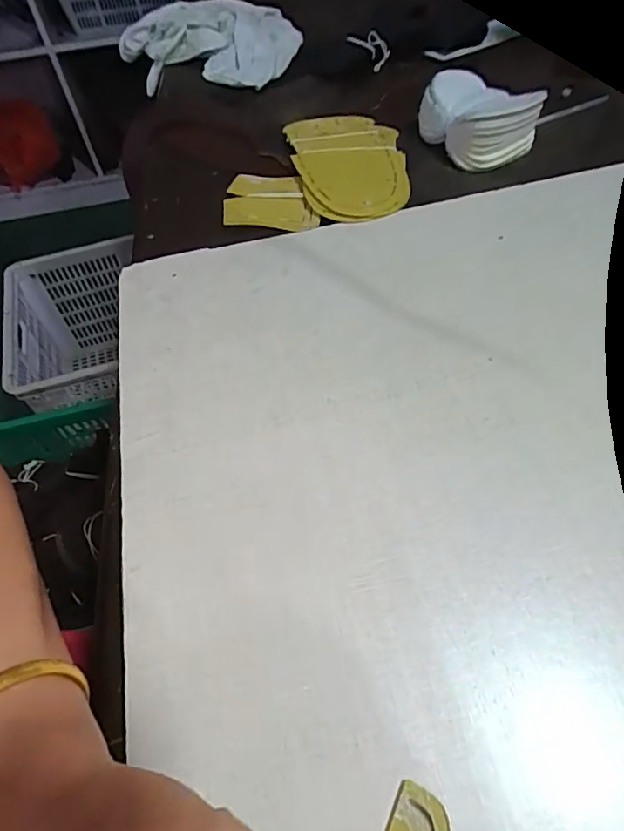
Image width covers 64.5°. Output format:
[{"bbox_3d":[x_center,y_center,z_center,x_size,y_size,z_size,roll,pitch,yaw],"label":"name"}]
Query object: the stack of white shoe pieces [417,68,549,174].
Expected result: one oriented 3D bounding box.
[{"bbox_3d":[0.154,-0.286,0.473,0.104,0.049,0.078,37,63,26],"label":"stack of white shoe pieces"}]

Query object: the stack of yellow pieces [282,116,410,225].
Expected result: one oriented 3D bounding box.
[{"bbox_3d":[0.038,-0.238,0.467,0.107,0.015,0.177,-10,53,-5],"label":"stack of yellow pieces"}]

